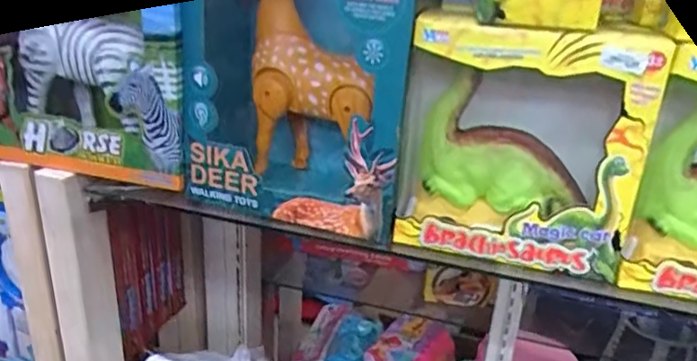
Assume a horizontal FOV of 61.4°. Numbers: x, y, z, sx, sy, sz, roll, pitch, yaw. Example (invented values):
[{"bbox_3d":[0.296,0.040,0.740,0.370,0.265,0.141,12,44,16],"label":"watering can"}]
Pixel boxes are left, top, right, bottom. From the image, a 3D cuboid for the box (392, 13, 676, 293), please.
[{"bbox_3d":[0.147,-0.035,0.515,0.190,0.200,0.076,8,24,11],"label":"box"}]

